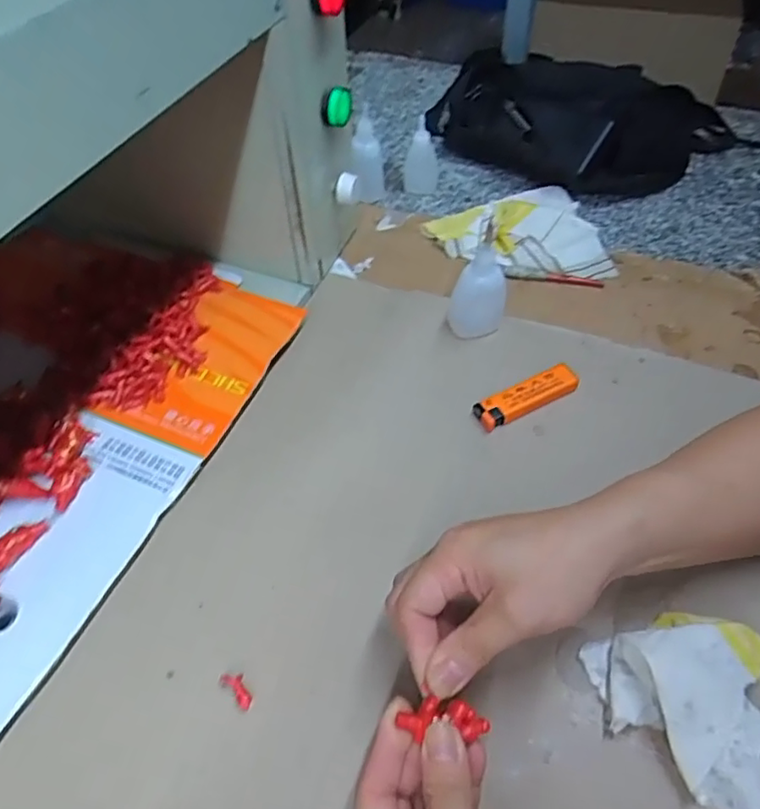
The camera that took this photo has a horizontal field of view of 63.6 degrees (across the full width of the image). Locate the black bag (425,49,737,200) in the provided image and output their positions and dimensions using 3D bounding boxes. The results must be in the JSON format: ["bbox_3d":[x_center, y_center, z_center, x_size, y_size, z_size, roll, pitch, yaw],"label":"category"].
[{"bbox_3d":[0.222,-0.317,0.679,0.292,0.058,0.212,23,55,18],"label":"black bag"}]

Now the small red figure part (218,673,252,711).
[{"bbox_3d":[-0.079,0.159,0.342,0.023,0.009,0.011,36,60,22],"label":"small red figure part"}]

